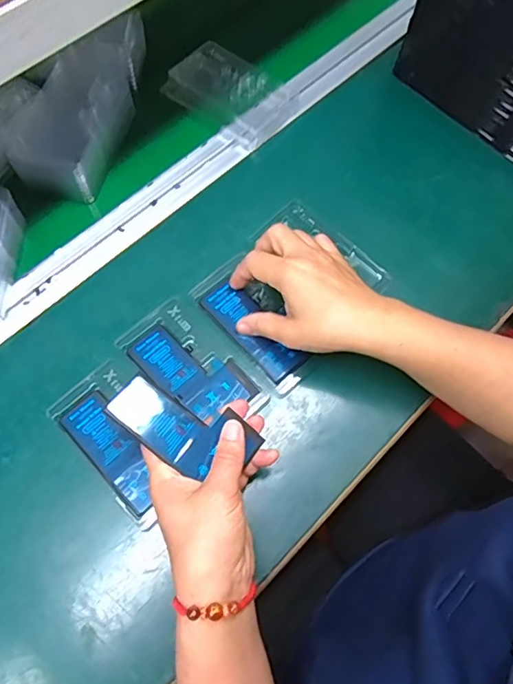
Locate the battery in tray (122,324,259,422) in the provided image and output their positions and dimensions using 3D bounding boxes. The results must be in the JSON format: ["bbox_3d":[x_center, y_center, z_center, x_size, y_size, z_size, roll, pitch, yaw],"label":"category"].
[{"bbox_3d":[-0.056,0.025,0.435,0.108,0.006,0.054,36,72,11],"label":"battery in tray"}]

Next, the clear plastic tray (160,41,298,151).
[{"bbox_3d":[-0.029,-0.267,0.546,0.128,0.025,0.084,39,72,12],"label":"clear plastic tray"}]

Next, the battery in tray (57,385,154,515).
[{"bbox_3d":[-0.114,0.088,0.411,0.038,0.008,0.102,-41,76,-16],"label":"battery in tray"}]

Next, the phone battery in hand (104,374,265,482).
[{"bbox_3d":[-0.051,0.060,0.365,0.103,0.004,0.057,36,55,0],"label":"phone battery in hand"}]

